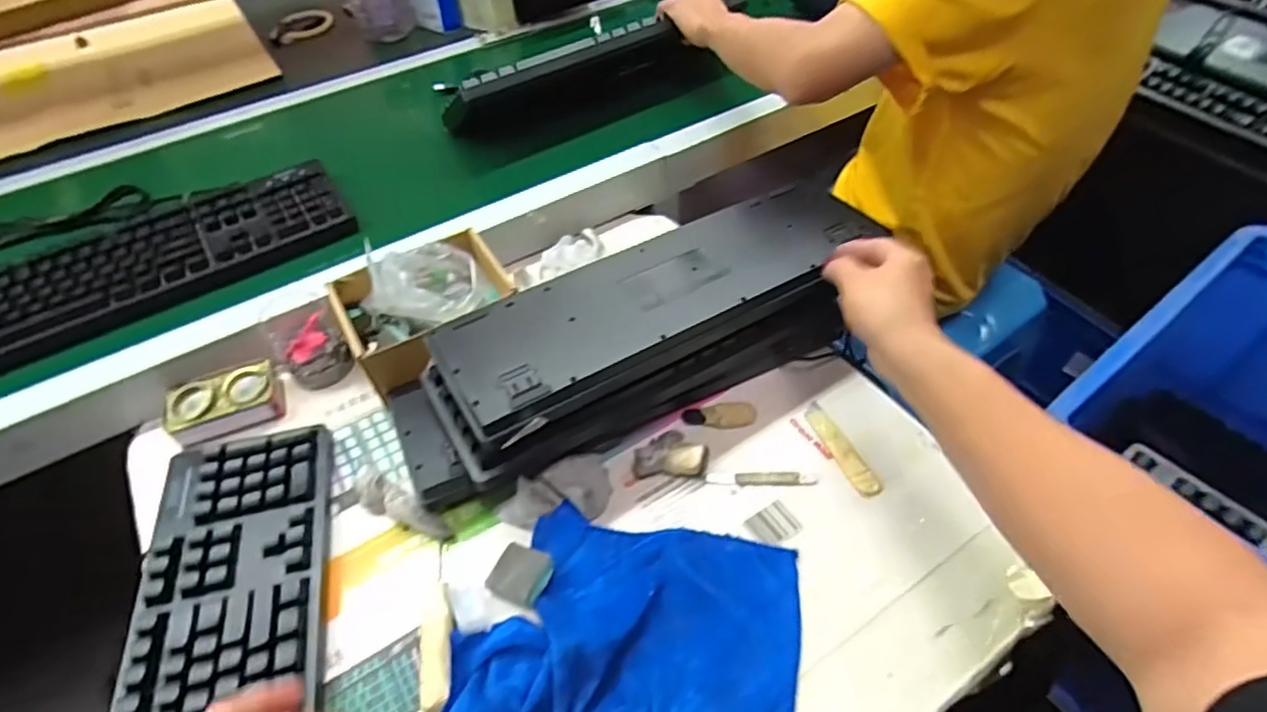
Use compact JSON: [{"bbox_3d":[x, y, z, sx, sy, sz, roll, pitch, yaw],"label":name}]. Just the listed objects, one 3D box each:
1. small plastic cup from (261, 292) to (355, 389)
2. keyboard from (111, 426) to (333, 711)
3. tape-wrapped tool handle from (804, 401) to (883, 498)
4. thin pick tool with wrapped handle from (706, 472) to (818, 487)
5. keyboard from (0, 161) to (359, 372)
[{"bbox_3d":[-0.321,-0.013,0.646,0.059,0.089,0.056,-2,49,2],"label":"small plastic cup"},{"bbox_3d":[-0.290,0.239,0.455,0.147,0.029,0.433,-16,50,-11],"label":"keyboard"},{"bbox_3d":[0.187,0.083,0.587,0.022,0.011,0.102,-18,50,-12],"label":"tape-wrapped tool handle"},{"bbox_3d":[0.113,0.107,0.569,0.094,0.012,0.016,0,49,3],"label":"thin pick tool with wrapped handle"},{"bbox_3d":[-0.535,-0.104,0.699,0.429,0.039,0.140,-28,53,-20],"label":"keyboard"}]

